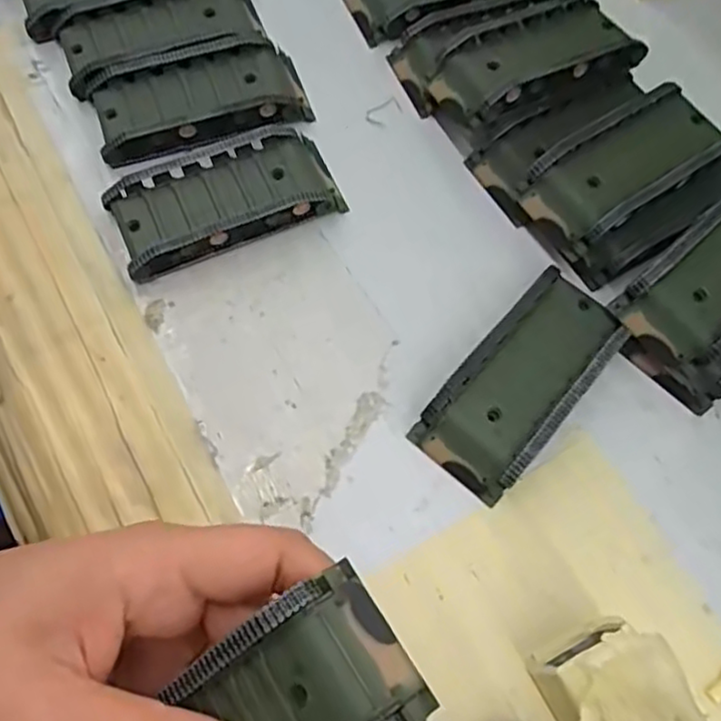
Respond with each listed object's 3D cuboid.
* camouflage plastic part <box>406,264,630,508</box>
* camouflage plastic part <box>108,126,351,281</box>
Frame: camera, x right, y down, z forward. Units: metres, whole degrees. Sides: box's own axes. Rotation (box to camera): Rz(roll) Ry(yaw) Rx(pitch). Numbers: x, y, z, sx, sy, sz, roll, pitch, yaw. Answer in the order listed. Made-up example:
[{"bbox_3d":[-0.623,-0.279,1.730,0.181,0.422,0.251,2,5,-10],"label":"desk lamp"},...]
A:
[{"bbox_3d":[0.066,0.008,0.275,0.043,0.018,0.095,40,71,13],"label":"camouflage plastic part"},{"bbox_3d":[-0.059,-0.073,0.301,0.096,0.018,0.044,-21,70,-11],"label":"camouflage plastic part"}]

